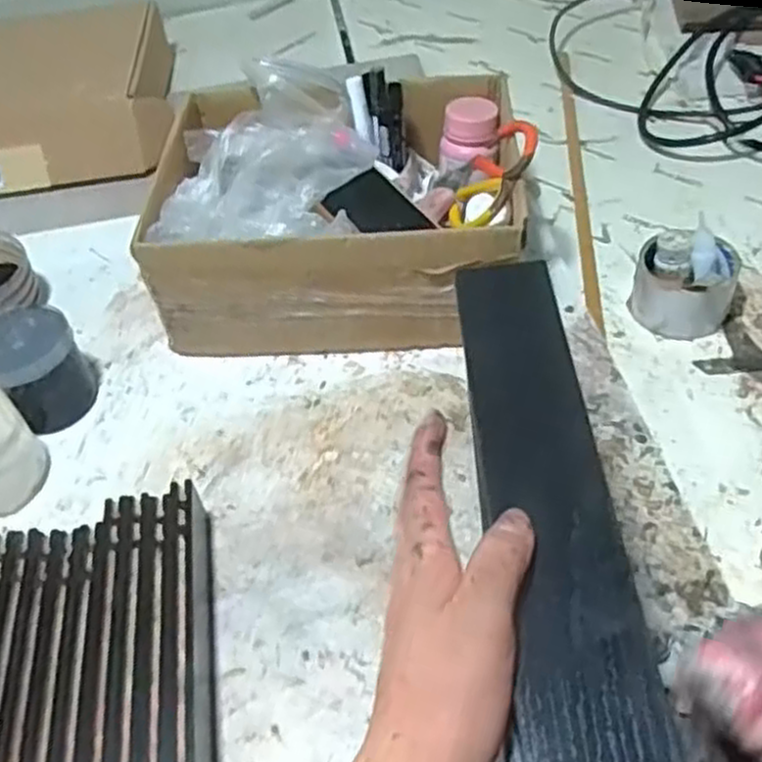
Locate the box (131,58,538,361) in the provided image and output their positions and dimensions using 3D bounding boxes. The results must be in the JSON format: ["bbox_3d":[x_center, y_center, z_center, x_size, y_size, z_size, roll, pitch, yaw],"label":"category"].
[{"bbox_3d":[-0.034,-0.163,0.718,0.313,0.148,0.275,0,48,8],"label":"box"}]

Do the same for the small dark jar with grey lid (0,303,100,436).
[{"bbox_3d":[-0.285,-0.012,0.650,0.077,0.078,0.081,-38,53,-24],"label":"small dark jar with grey lid"}]

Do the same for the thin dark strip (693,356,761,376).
[{"bbox_3d":[0.316,-0.016,0.652,0.098,0.004,0.018,-5,48,3],"label":"thin dark strip"}]

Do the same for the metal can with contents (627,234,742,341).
[{"bbox_3d":[0.262,-0.080,0.677,0.083,0.057,0.073,16,52,21],"label":"metal can with contents"}]

